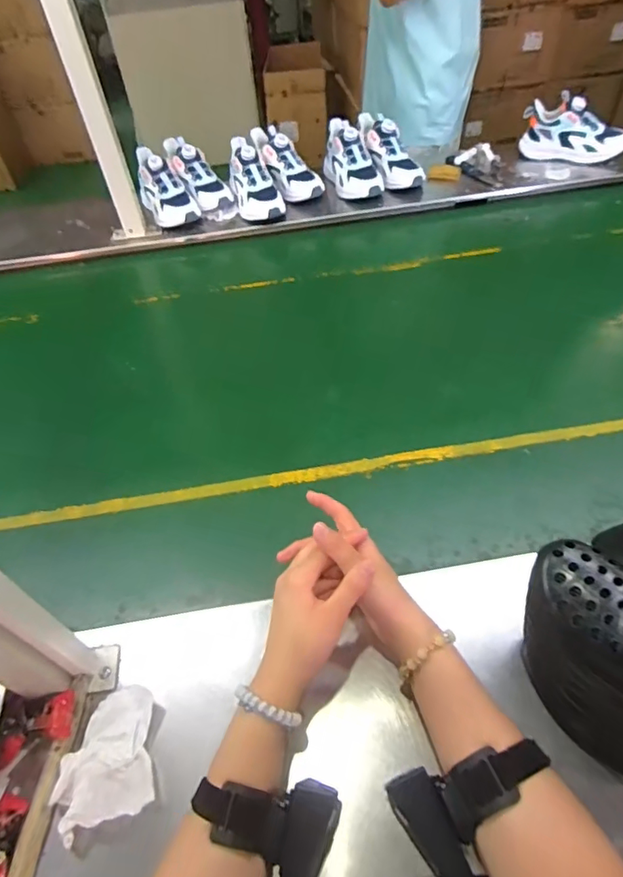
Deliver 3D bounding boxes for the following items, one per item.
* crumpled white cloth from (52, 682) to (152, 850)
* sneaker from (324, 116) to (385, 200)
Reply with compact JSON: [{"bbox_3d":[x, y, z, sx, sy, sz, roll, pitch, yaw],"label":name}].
[{"bbox_3d":[-0.175,0.266,0.424,0.076,0.020,0.101,-11,49,-5],"label":"crumpled white cloth"},{"bbox_3d":[0.089,-0.608,1.102,0.093,0.104,0.176,-15,50,-9],"label":"sneaker"}]

